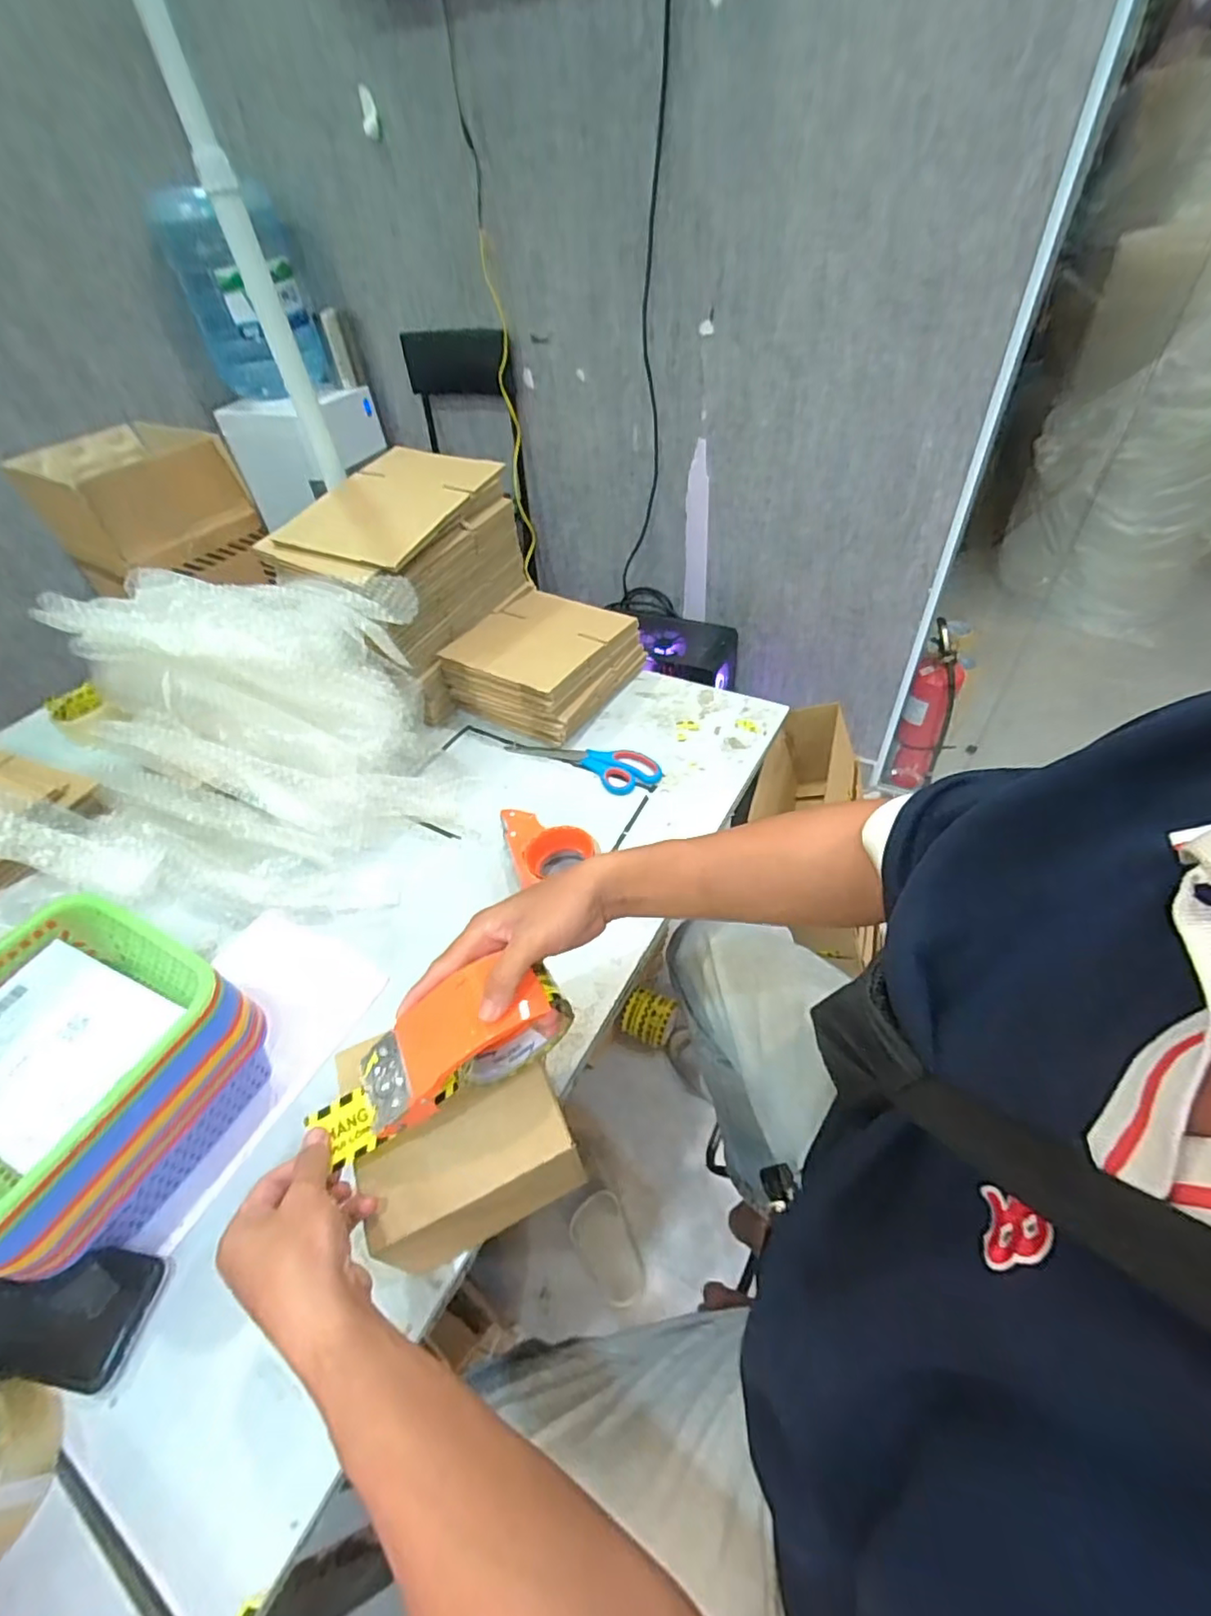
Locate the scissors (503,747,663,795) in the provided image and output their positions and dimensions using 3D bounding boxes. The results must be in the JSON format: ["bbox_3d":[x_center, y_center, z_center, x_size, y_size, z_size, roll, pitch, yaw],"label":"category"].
[{"bbox_3d":[-0.031,-0.074,0.870,0.230,0.008,0.082,19,52,23],"label":"scissors"}]

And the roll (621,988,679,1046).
[{"bbox_3d":[0.092,0.453,1.289,0.097,0.105,0.092,16,50,20],"label":"roll"}]

